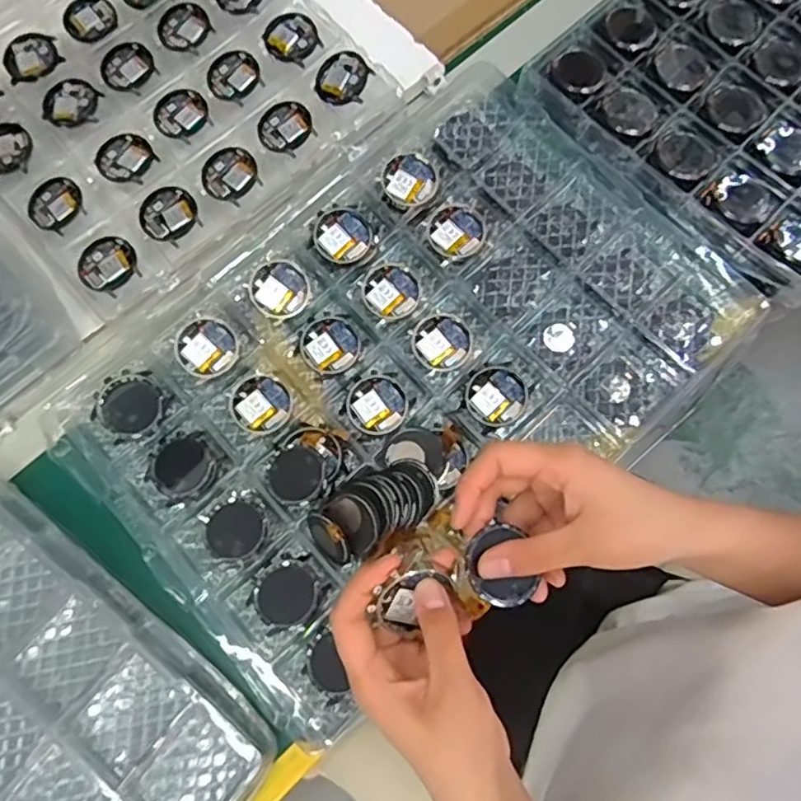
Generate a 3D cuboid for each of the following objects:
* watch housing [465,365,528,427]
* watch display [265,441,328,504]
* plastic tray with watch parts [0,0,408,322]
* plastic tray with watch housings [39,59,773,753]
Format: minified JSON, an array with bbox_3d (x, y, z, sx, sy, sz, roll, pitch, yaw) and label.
[{"bbox_3d":[0.070,-0.003,0.459,0.042,0.007,0.043,0,74,1],"label":"watch housing"},{"bbox_3d":[-0.073,0.050,0.440,0.040,0.010,0.039,0,74,1],"label":"watch display"},{"bbox_3d":[-0.248,-0.305,0.527,0.297,0.025,0.431,-41,77,-10],"label":"plastic tray with watch parts"},{"bbox_3d":[0.006,-0.031,0.458,0.447,0.028,0.297,-41,77,-10],"label":"plastic tray with watch housings"}]

